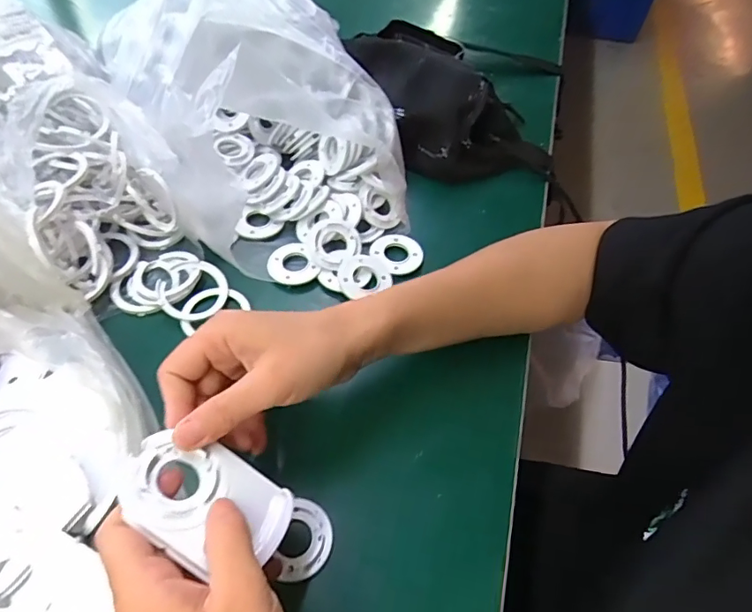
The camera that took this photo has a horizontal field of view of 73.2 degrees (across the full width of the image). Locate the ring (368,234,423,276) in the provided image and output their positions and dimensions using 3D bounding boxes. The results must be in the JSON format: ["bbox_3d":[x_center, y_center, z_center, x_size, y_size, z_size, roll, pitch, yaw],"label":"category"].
[{"bbox_3d":[0.018,-0.046,0.436,0.045,0.009,0.047,2,53,-2],"label":"ring"}]

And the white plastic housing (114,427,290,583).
[{"bbox_3d":[-0.088,0.099,0.258,0.083,0.014,0.055,32,38,0],"label":"white plastic housing"}]

